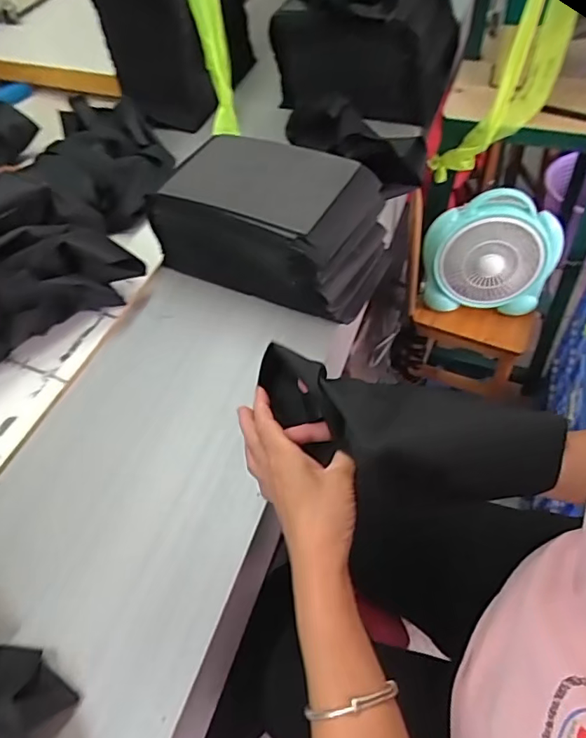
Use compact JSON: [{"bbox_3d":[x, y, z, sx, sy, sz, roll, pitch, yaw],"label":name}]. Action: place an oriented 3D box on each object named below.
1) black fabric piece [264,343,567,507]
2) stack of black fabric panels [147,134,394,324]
[{"bbox_3d":[0.099,0.055,0.441,0.262,0.074,0.083,12,55,1],"label":"black fabric piece"},{"bbox_3d":[-0.027,-0.202,0.698,0.291,0.143,0.170,24,60,21],"label":"stack of black fabric panels"}]

